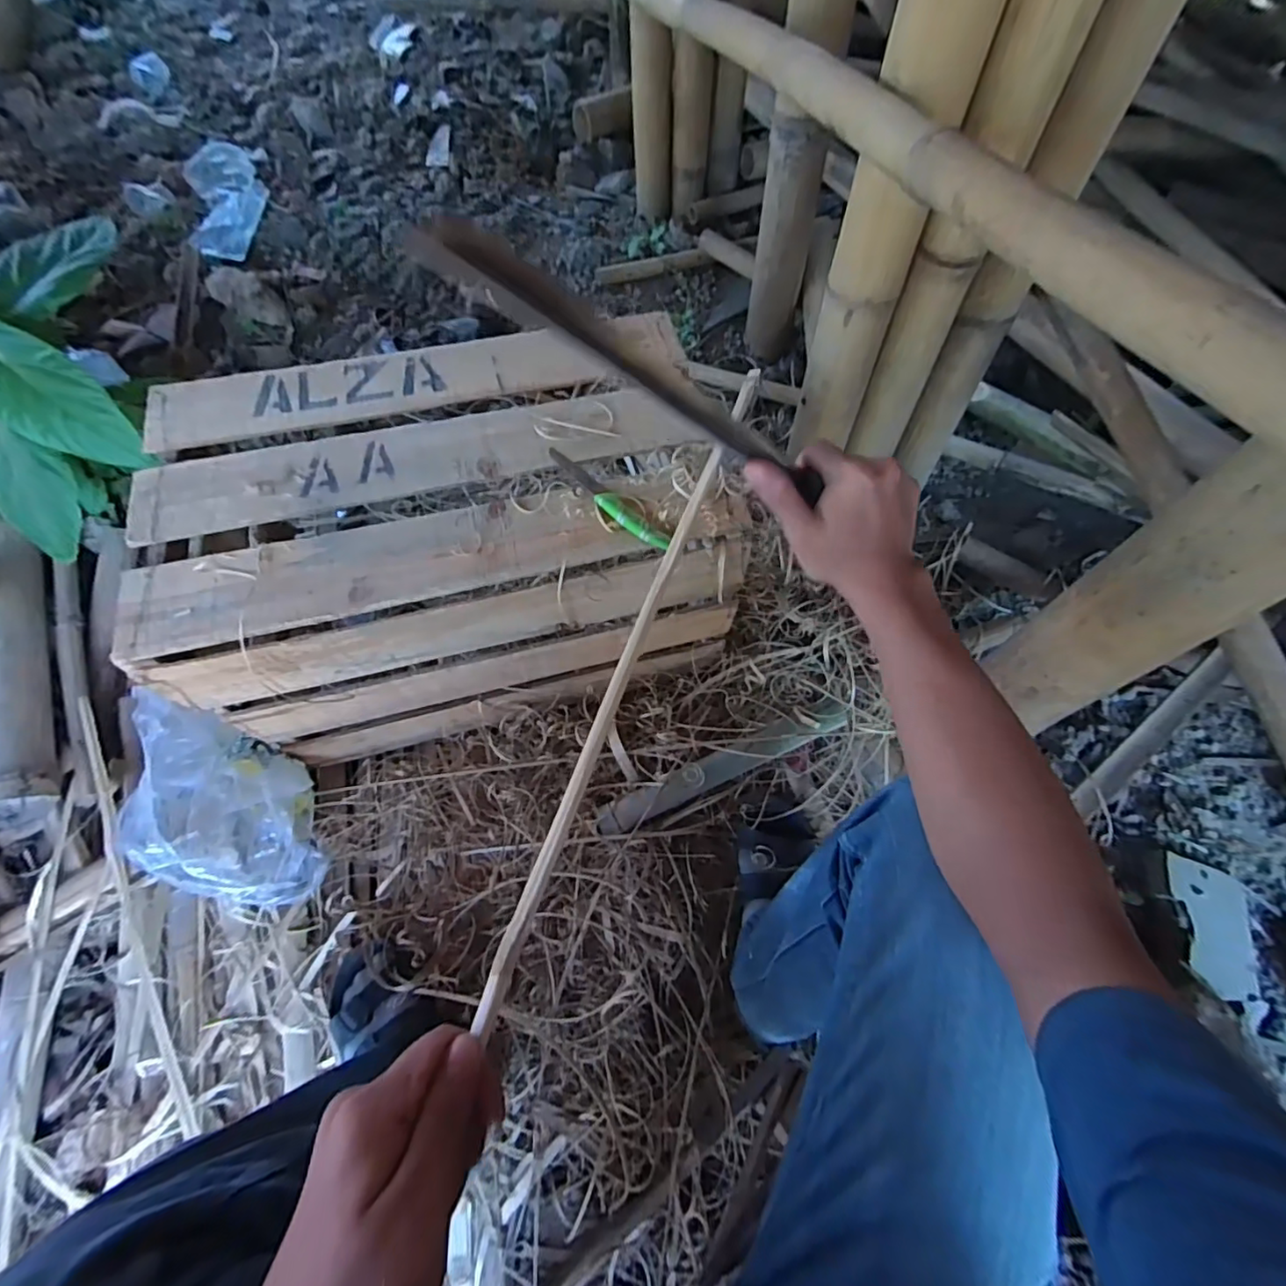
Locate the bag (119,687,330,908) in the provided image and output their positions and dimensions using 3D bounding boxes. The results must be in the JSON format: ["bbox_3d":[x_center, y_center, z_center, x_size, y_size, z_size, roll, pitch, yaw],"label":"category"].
[{"bbox_3d":[-0.482,0.197,0.685,0.169,0.180,0.191,8,64,3],"label":"bag"}]

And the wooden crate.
[{"bbox_3d":[-0.210,-0.117,0.742,0.580,0.323,0.350,-11,64,-6],"label":"wooden crate"}]

